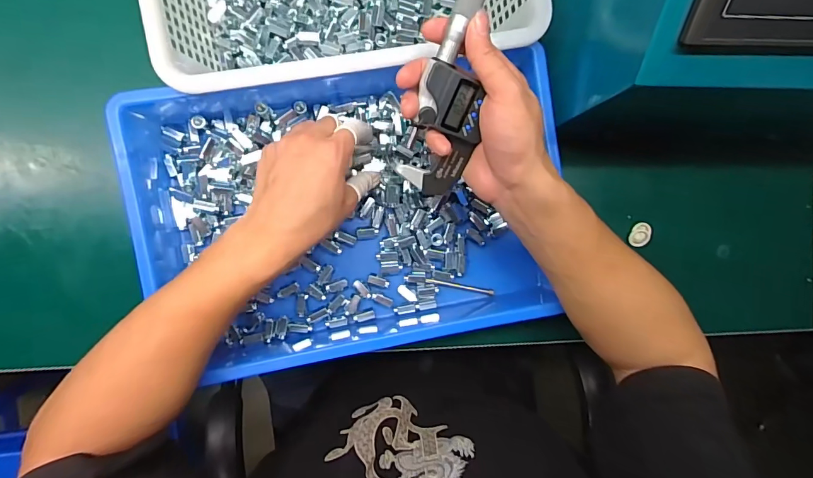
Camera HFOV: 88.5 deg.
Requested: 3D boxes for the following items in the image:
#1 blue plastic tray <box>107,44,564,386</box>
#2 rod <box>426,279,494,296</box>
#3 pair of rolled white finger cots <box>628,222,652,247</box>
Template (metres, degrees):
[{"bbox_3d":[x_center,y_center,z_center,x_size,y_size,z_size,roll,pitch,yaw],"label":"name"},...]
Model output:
[{"bbox_3d":[-0.046,-0.018,0.383,0.361,0.058,0.265,-9,93,-6],"label":"blue plastic tray"},{"bbox_3d":[0.054,0.048,0.420,0.071,0.004,0.005,12,91,-6],"label":"rod"},{"bbox_3d":[0.250,-0.005,0.444,0.018,0.011,0.025,23,90,-6],"label":"pair of rolled white finger cots"}]

